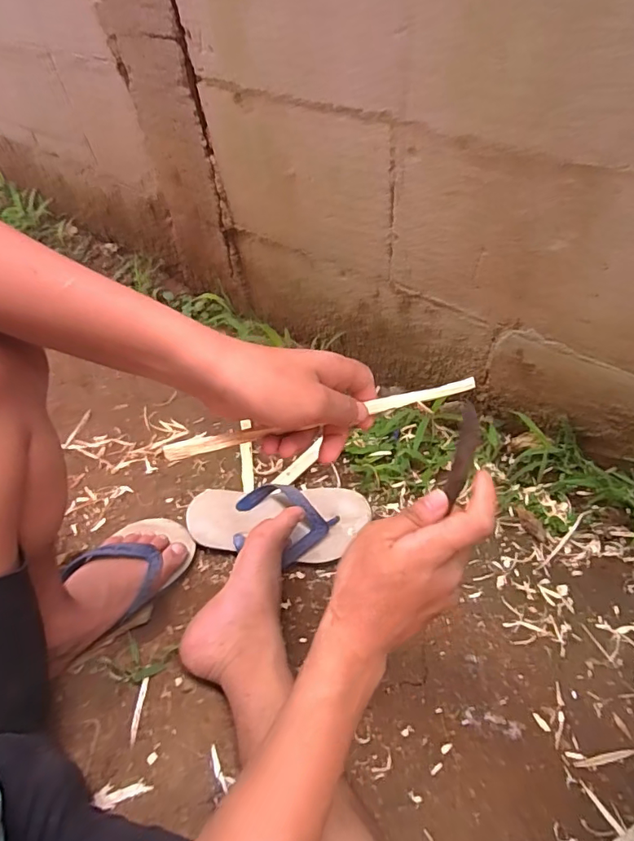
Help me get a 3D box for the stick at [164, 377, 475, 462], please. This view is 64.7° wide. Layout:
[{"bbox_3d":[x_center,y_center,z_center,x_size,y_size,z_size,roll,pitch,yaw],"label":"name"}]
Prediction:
[{"bbox_3d":[0.008,-0.002,0.357,0.228,0.008,0.010,-13,55,-11],"label":"stick"}]

